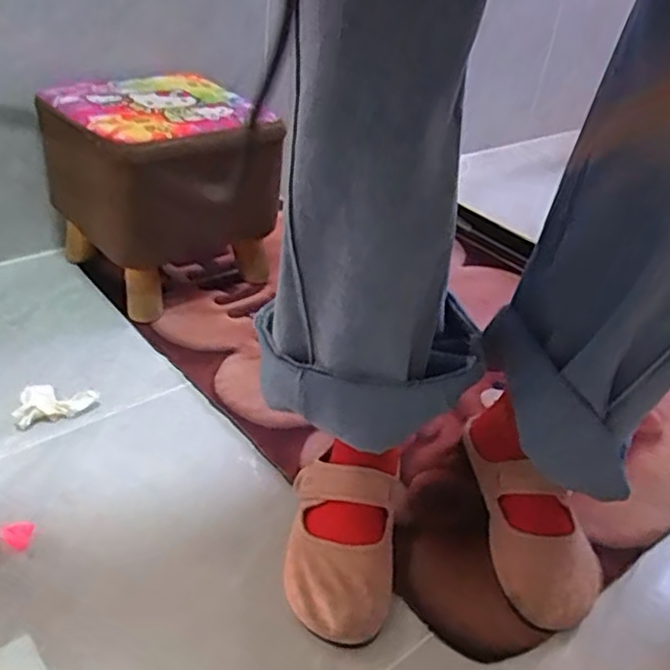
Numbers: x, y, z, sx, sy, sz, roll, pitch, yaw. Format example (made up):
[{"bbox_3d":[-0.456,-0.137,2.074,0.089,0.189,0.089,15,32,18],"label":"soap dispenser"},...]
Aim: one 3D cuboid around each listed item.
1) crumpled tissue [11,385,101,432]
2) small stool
[{"bbox_3d":[-0.310,0.069,0.762,0.085,0.026,0.055,-12,39,-26],"label":"crumpled tissue"},{"bbox_3d":[-0.255,-0.203,0.961,0.234,0.253,0.235,-21,43,-34],"label":"small stool"}]

